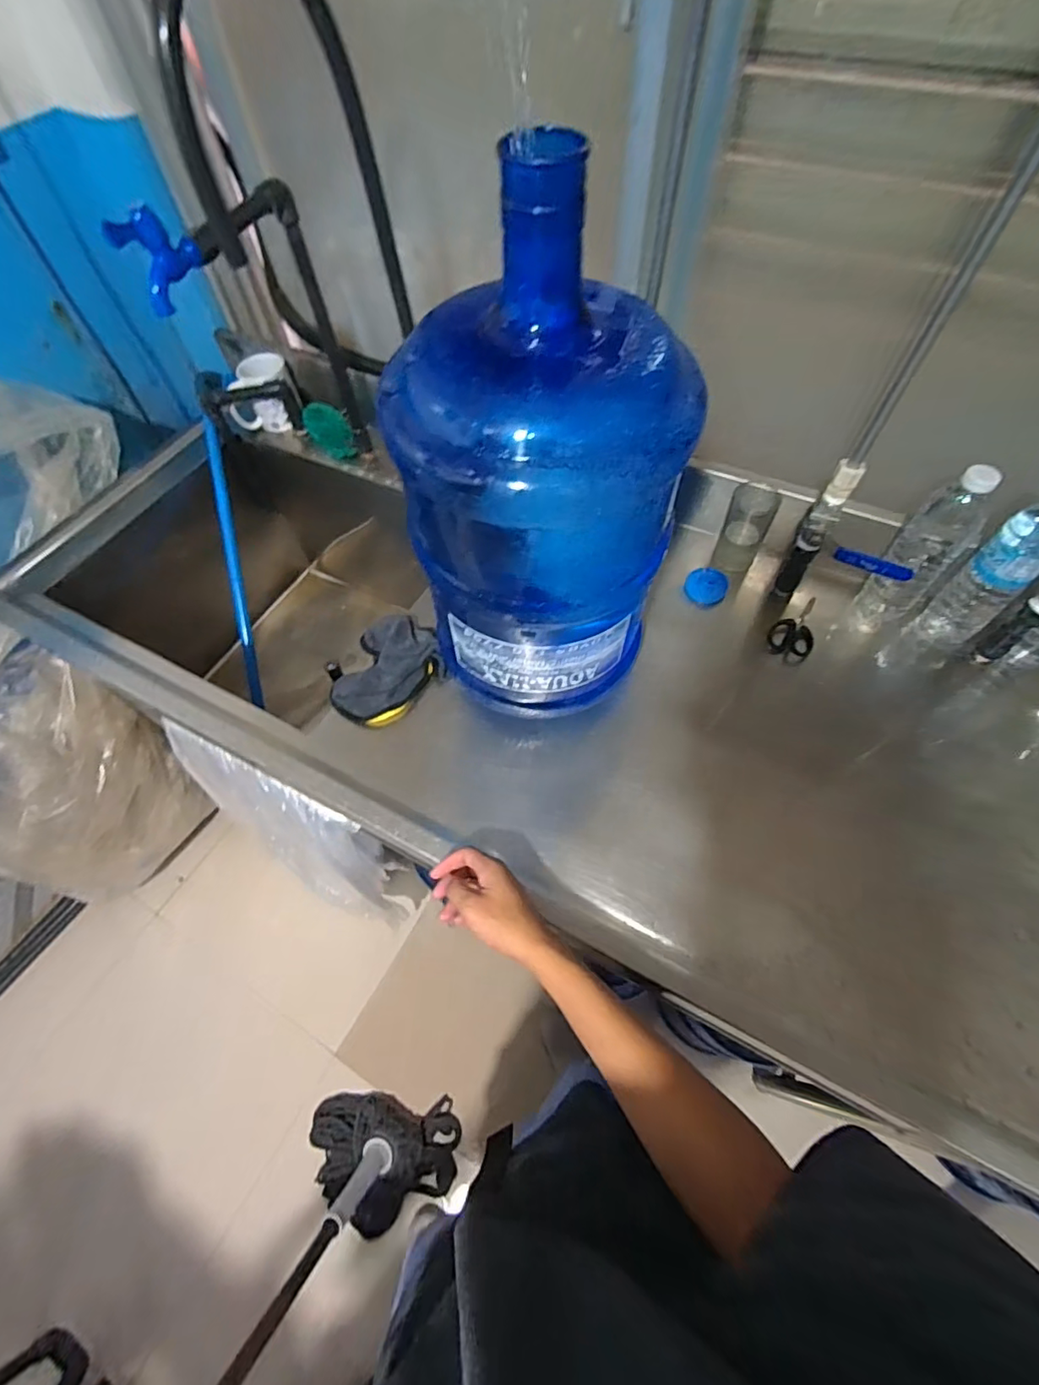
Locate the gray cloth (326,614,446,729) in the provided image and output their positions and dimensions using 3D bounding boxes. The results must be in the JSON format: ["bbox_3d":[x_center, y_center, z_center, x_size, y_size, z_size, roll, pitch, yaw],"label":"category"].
[{"bbox_3d":[-0.178,-0.033,0.715,0.158,0.044,0.130,-37,65,-19],"label":"gray cloth"}]

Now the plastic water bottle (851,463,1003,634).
[{"bbox_3d":[0.492,-0.164,0.668,0.071,0.235,0.073,-39,66,-20],"label":"plastic water bottle"}]

